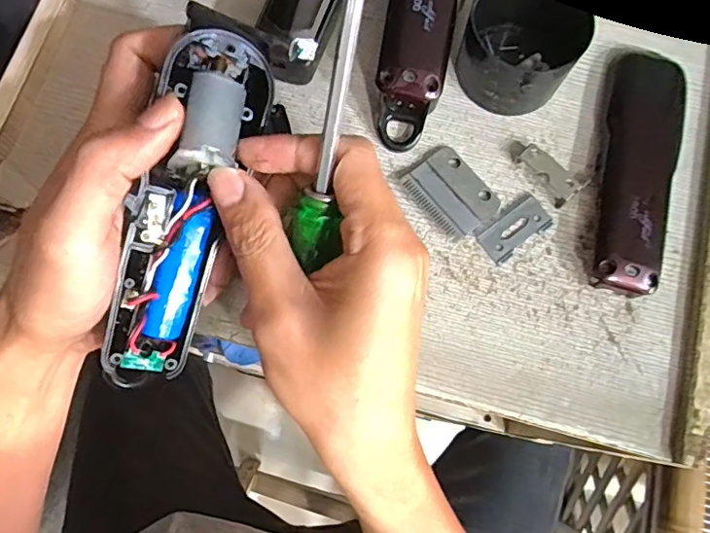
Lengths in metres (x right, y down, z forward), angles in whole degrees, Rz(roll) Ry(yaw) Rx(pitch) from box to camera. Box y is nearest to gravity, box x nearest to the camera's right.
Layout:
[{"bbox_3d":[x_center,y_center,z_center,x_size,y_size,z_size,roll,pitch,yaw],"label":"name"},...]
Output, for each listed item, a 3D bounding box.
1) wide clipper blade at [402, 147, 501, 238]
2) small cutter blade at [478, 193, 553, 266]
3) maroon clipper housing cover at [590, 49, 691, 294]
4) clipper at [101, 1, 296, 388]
[{"bbox_3d":[0.053,-0.040,0.294,0.034,0.004,0.046,-40,80,-7],"label":"wide clipper blade"},{"bbox_3d":[0.085,-0.020,0.289,0.040,0.004,0.021,-36,79,-6],"label":"small cutter blade"},{"bbox_3d":[0.152,-0.055,0.288,0.035,0.018,0.139,13,78,4],"label":"maroon clipper housing cover"},{"bbox_3d":[-0.071,-0.023,0.233,0.041,0.033,0.156,21,100,5],"label":"clipper"}]

